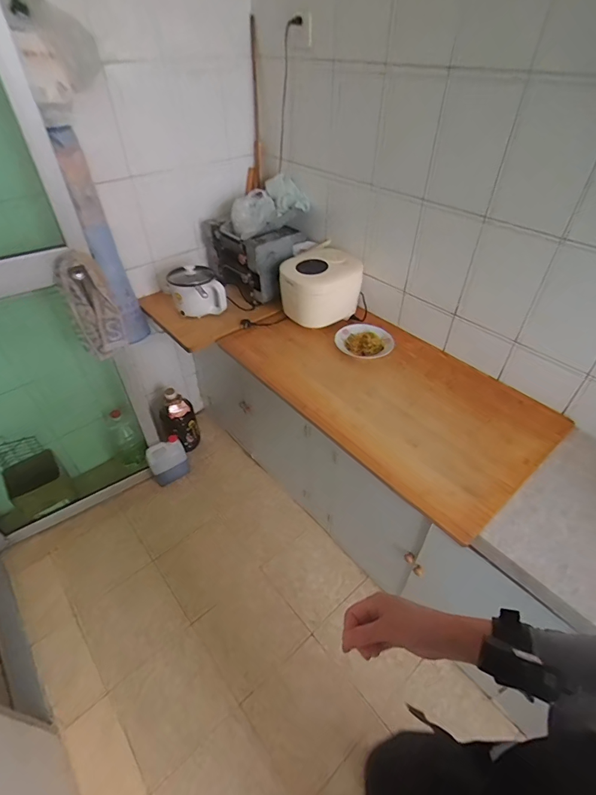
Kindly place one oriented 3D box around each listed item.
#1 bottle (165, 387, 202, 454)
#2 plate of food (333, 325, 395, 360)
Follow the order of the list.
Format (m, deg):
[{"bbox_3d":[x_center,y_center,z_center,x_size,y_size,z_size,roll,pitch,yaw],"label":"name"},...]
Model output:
[{"bbox_3d":[-0.545,0.106,1.868,0.122,0.340,0.124,-19,48,-15],"label":"bottle"},{"bbox_3d":[0.240,-0.202,1.380,0.178,0.046,0.189,-1,46,2],"label":"plate of food"}]

